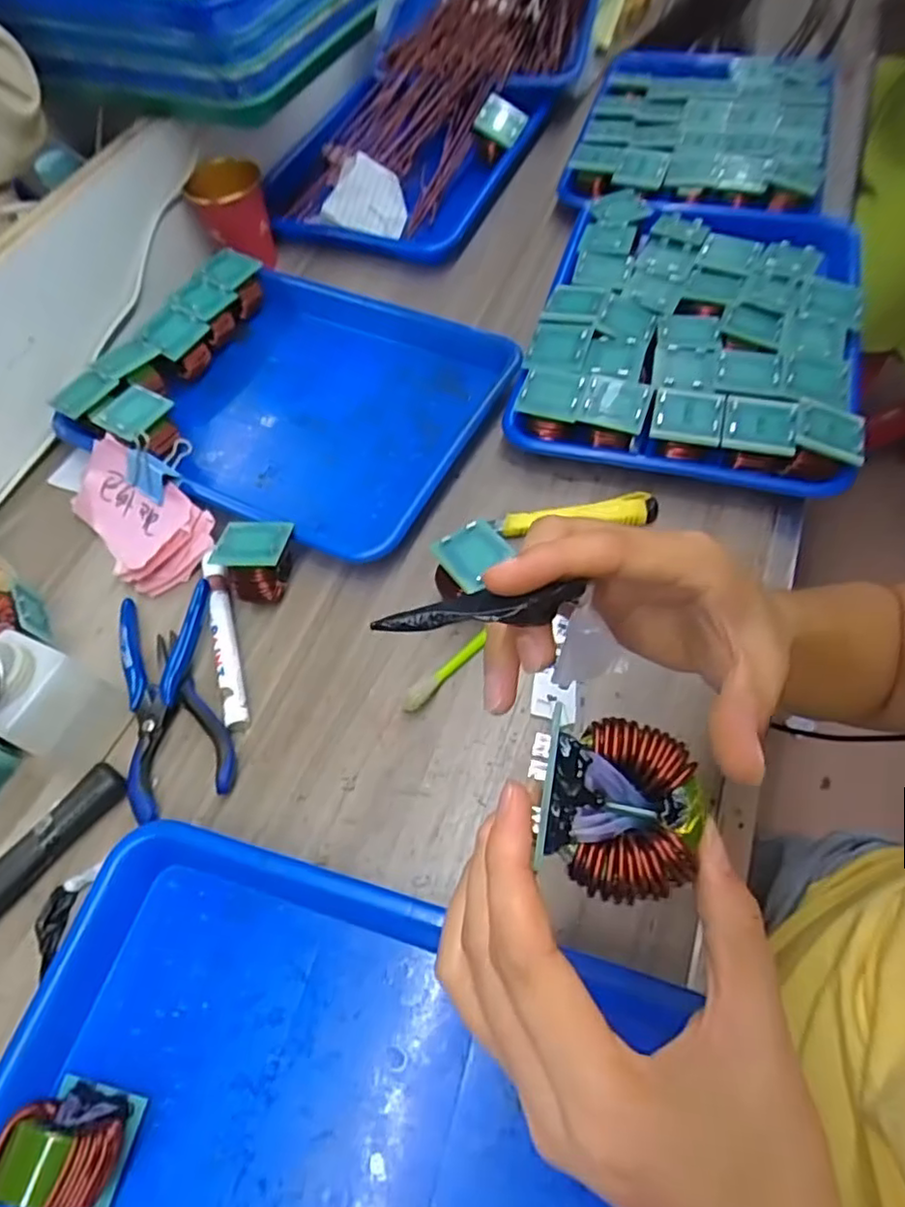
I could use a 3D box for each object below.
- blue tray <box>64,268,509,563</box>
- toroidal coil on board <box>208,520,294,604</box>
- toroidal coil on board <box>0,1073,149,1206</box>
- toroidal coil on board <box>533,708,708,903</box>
[{"bbox_3d":[-0.114,-0.167,0.527,0.272,0.033,0.245,24,64,18],"label":"blue tray"},{"bbox_3d":[-0.135,-0.028,0.445,0.054,0.046,0.050,-3,59,3],"label":"toroidal coil on board"},{"bbox_3d":[-0.170,0.242,0.286,0.043,0.046,0.045,8,60,9],"label":"toroidal coil on board"},{"bbox_3d":[0.046,0.055,0.179,0.042,0.017,0.045,10,59,7],"label":"toroidal coil on board"}]

